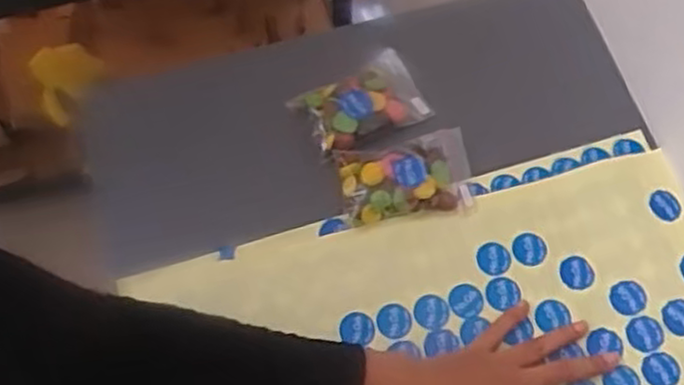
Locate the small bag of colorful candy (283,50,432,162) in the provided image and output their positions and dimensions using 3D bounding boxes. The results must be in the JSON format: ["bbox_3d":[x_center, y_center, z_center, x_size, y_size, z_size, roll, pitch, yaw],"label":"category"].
[{"bbox_3d":[0.018,-0.078,0.671,0.111,0.034,0.074,-26,66,-9],"label":"small bag of colorful candy"}]

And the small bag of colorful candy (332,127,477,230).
[{"bbox_3d":[0.057,-0.012,0.637,0.114,0.028,0.072,-12,65,-3],"label":"small bag of colorful candy"}]

